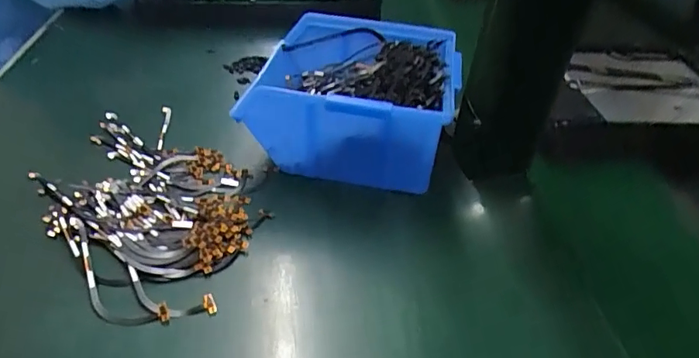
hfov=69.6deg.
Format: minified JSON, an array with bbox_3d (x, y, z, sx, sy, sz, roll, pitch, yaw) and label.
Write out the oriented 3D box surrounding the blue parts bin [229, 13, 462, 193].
[{"bbox_3d":[0.002,-0.056,0.351,0.138,0.073,0.129,8,39,6],"label":"blue parts bin"}]

